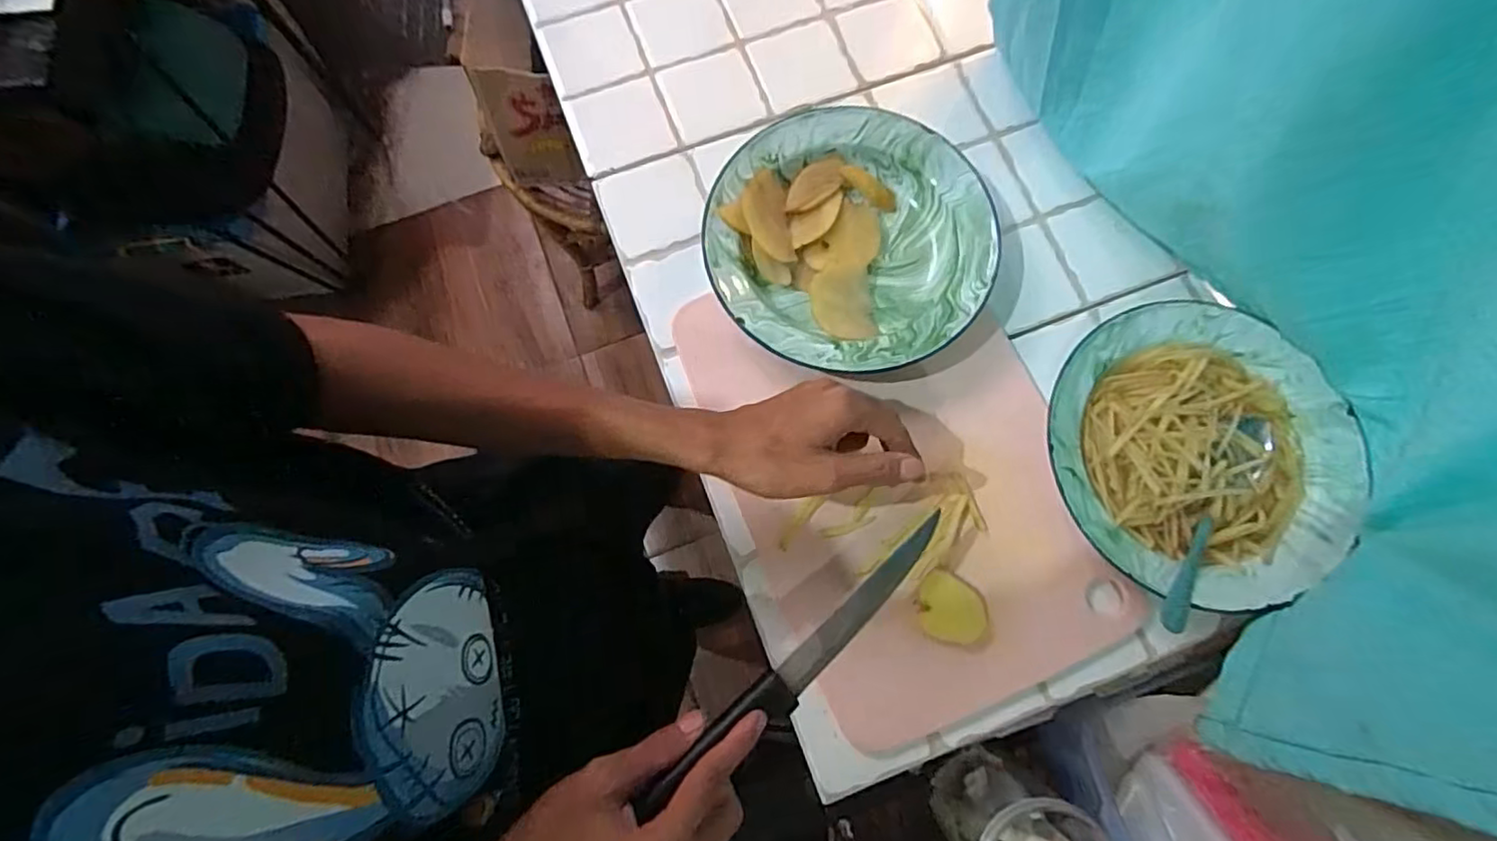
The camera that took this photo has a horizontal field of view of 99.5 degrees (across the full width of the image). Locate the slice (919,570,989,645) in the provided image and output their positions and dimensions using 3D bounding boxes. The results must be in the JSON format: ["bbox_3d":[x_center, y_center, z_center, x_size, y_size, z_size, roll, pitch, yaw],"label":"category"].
[{"bbox_3d":[0.139,0.131,0.436,0.048,0.009,0.042,33,79,7],"label":"slice"}]

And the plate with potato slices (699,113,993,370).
[{"bbox_3d":[0.078,-0.135,0.490,0.206,0.040,0.208,0,77,0],"label":"plate with potato slices"}]

